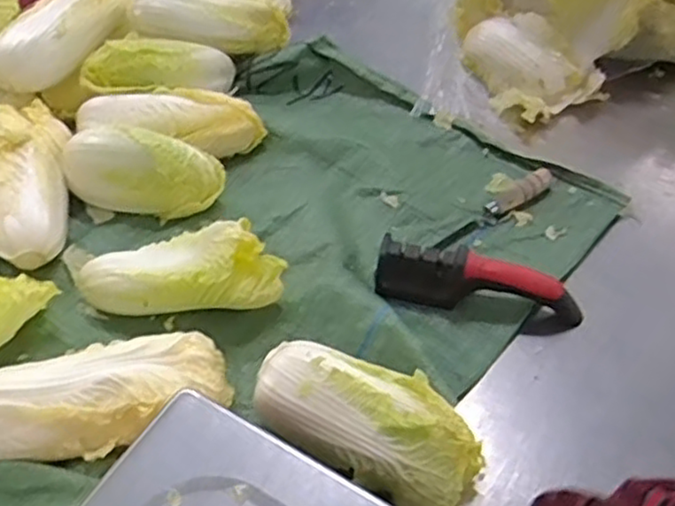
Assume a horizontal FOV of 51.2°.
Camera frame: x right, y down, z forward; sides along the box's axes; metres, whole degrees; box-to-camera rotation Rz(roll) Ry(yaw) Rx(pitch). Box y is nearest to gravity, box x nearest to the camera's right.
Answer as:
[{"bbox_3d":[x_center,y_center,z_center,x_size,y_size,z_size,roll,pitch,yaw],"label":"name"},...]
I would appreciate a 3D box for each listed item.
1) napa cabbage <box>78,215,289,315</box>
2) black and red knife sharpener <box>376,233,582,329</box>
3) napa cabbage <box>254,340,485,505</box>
[{"bbox_3d":[-0.156,0.010,0.694,0.200,0.063,0.082,1,50,2],"label":"napa cabbage"},{"bbox_3d":[0.141,0.030,0.707,0.202,0.056,0.035,10,51,10],"label":"black and red knife sharpener"},{"bbox_3d":[0.021,0.141,0.602,0.188,0.078,0.096,23,54,19],"label":"napa cabbage"}]

